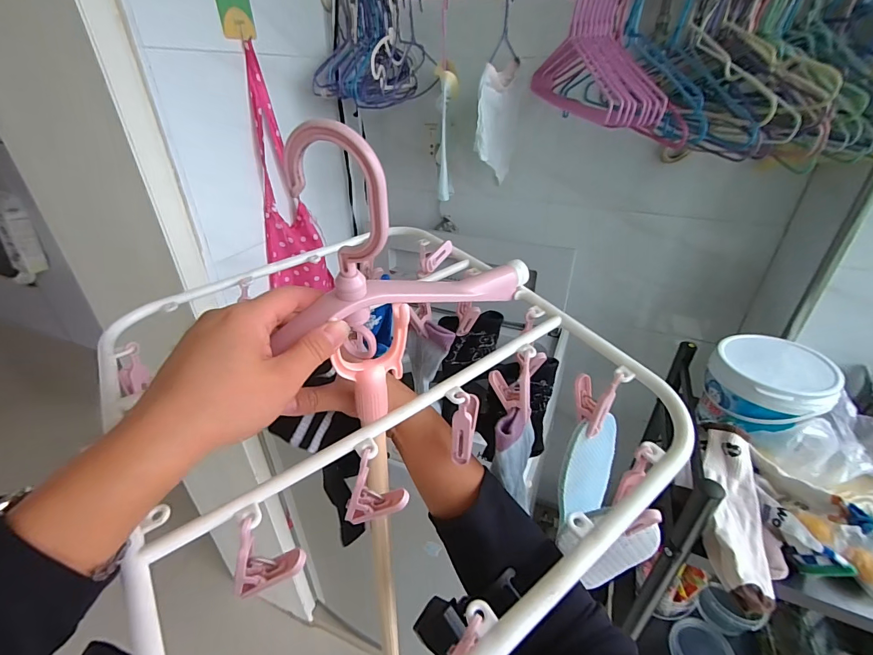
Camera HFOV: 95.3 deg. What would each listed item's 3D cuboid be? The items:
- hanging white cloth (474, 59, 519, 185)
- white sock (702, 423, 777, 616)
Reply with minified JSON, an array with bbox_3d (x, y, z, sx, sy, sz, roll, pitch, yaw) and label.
[{"bbox_3d":[0.114,-0.371,0.730,0.025,0.182,0.205,12,34,18],"label":"hanging white cloth"},{"bbox_3d":[0.424,0.255,0.567,0.072,0.049,0.248,10,53,16],"label":"white sock"}]

